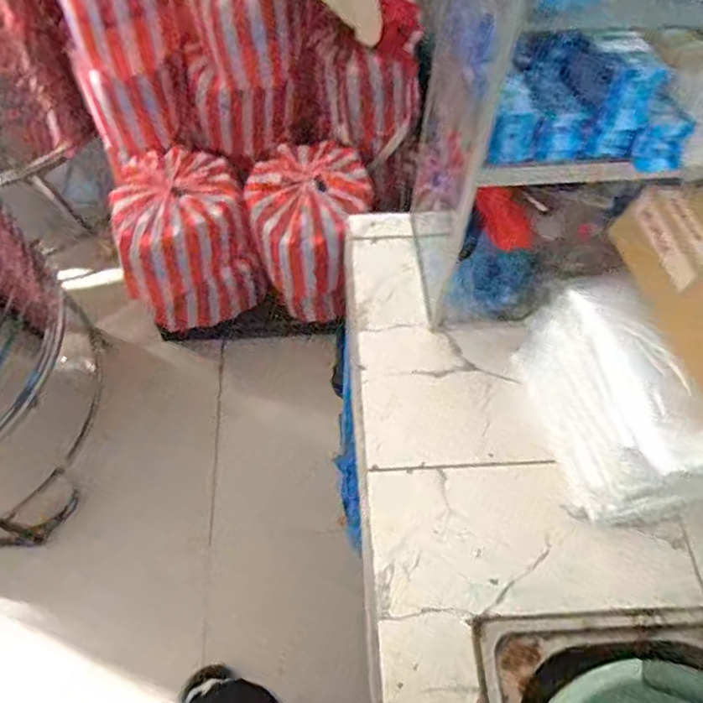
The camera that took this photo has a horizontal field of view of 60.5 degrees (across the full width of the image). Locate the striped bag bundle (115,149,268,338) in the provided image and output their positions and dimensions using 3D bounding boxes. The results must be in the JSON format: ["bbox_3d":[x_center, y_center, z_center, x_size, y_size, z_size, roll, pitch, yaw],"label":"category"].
[{"bbox_3d":[-0.441,-0.283,1.612,0.341,0.399,0.269,-19,62,-12],"label":"striped bag bundle"}]

